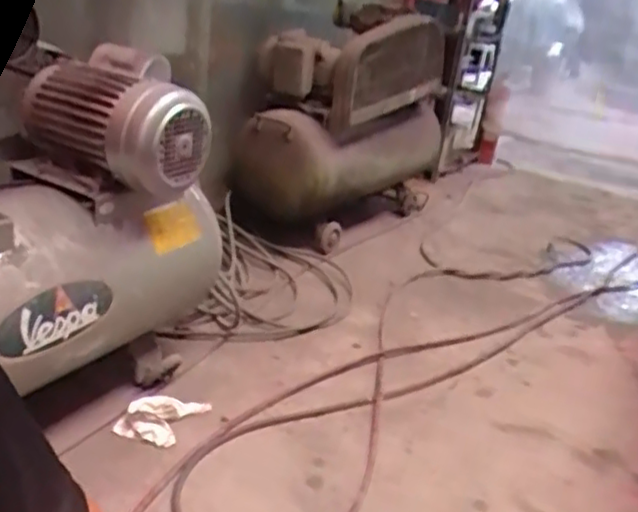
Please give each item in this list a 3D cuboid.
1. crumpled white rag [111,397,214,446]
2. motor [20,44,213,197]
[{"bbox_3d":[-0.301,0.306,1.289,0.115,0.023,0.152,26,39,14],"label":"crumpled white rag"},{"bbox_3d":[-0.364,-0.248,1.193,0.318,0.201,0.177,19,26,28],"label":"motor"}]

